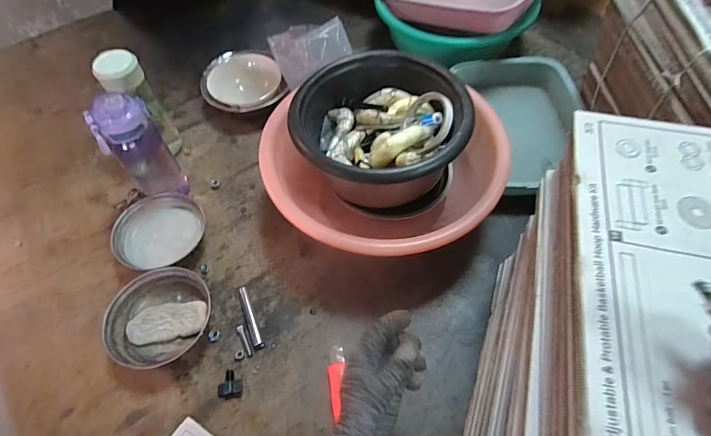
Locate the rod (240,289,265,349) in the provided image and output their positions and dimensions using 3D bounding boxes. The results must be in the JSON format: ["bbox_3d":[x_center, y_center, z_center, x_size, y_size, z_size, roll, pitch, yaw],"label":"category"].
[{"bbox_3d":[-0.158,0.149,0.589,0.013,0.012,0.096,-22,62,-11],"label":"rod"}]

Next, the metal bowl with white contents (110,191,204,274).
[{"bbox_3d":[-0.320,0.026,0.653,0.143,0.046,0.129,-21,62,-11],"label":"metal bowl with white contents"}]

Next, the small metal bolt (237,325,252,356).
[{"bbox_3d":[-0.161,0.178,0.570,0.009,0.010,0.046,-21,62,-11],"label":"small metal bolt"}]

